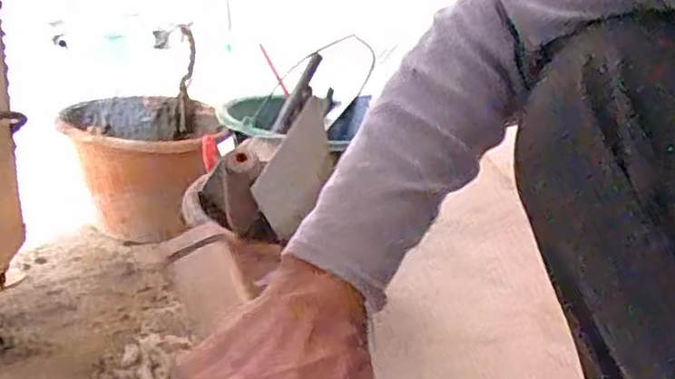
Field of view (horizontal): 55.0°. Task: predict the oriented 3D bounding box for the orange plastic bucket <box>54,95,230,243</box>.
[{"bbox_3d":[-0.288,-0.027,0.972,0.219,0.176,0.185,-2,24,-21],"label":"orange plastic bucket"}]

